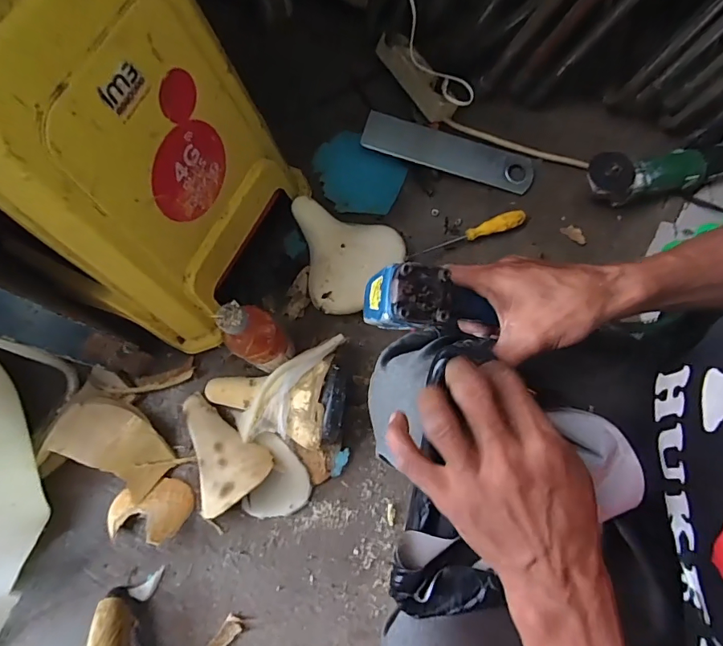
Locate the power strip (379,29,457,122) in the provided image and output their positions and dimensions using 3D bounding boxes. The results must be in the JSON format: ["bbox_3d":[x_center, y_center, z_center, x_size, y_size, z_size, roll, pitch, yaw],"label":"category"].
[{"bbox_3d":[0.097,-0.455,0.820,0.058,0.040,0.204,-27,75,-6],"label":"power strip"}]

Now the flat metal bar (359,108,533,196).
[{"bbox_3d":[0.157,-0.306,0.803,0.307,0.008,0.078,16,74,-3],"label":"flat metal bar"}]

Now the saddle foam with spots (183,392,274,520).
[{"bbox_3d":[-0.200,0.183,0.675,0.110,0.050,0.177,-17,74,-3],"label":"saddle foam with spots"}]

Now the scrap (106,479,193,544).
[{"bbox_3d":[-0.314,0.272,0.657,0.121,0.052,0.080,0,74,2],"label":"scrap"}]

